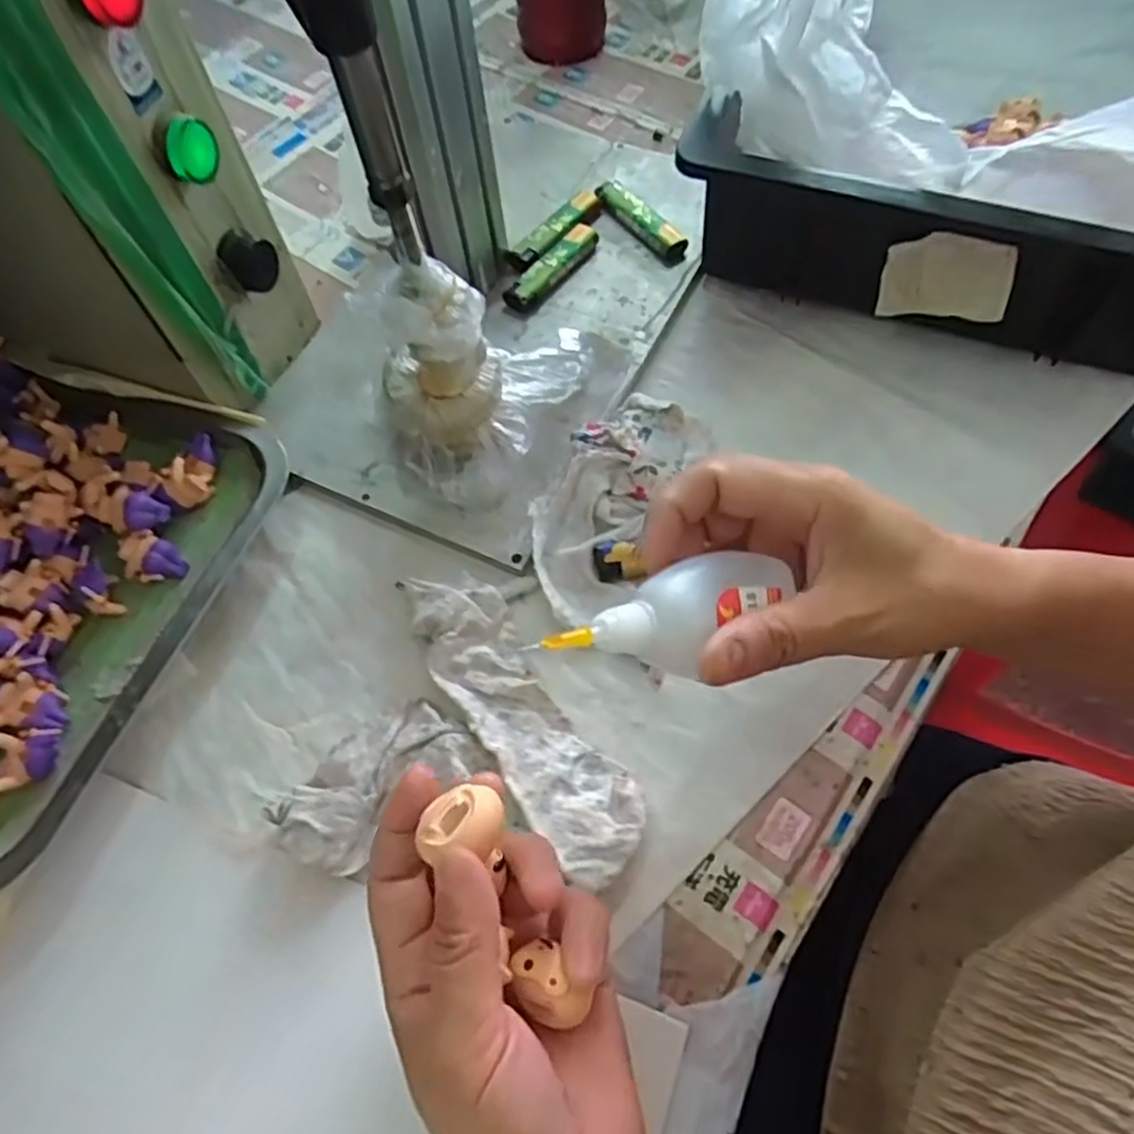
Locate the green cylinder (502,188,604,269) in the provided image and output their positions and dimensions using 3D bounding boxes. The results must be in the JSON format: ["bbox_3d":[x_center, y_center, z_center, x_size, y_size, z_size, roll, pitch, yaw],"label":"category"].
[{"bbox_3d":[-0.007,-0.230,0.497,0.019,0.015,0.082,40,70,20],"label":"green cylinder"}]

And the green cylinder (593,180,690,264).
[{"bbox_3d":[0.048,-0.237,0.495,0.021,0.013,0.090,-31,65,-14],"label":"green cylinder"}]

